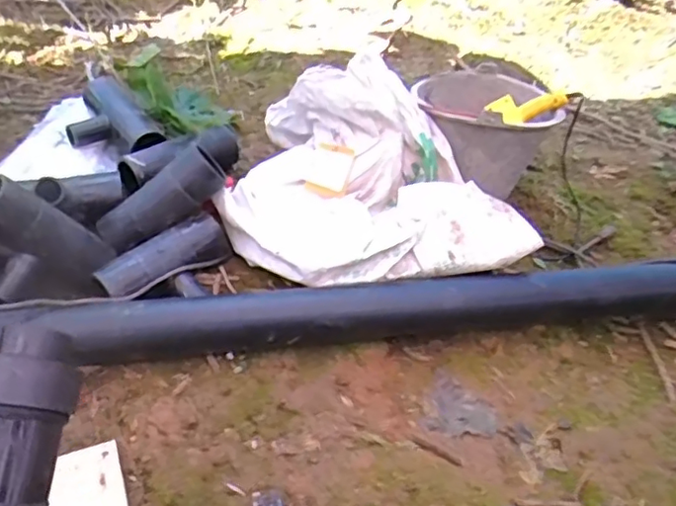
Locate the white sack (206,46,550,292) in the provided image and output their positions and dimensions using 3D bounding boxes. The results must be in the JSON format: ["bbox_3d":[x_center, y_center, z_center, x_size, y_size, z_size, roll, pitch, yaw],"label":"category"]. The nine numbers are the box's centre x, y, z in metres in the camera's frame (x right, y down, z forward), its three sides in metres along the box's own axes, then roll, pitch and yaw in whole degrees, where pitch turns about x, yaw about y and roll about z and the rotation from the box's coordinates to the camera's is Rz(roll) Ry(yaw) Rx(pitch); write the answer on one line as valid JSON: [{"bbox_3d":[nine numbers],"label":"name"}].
[{"bbox_3d":[0.025,-0.164,1.154,0.486,0.198,0.515,-9,35,-14],"label":"white sack"}]

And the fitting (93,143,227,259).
[{"bbox_3d":[-0.308,-0.094,1.084,0.229,0.088,0.078,-35,38,3],"label":"fitting"}]

